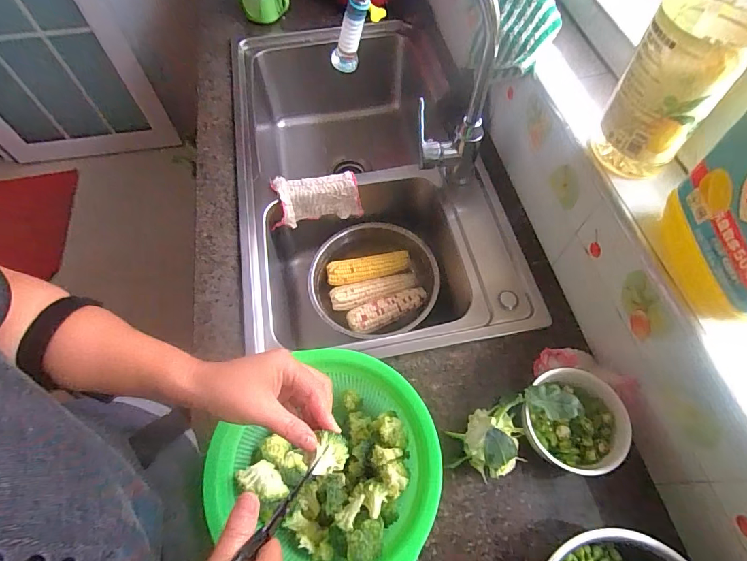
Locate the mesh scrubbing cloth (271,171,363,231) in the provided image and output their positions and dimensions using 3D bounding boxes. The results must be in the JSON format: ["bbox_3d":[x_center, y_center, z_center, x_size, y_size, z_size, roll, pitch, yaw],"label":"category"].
[{"bbox_3d":[-0.099,-0.140,0.708,0.147,0.065,0.065,-6,62,-3],"label":"mesh scrubbing cloth"}]

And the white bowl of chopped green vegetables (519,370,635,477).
[{"bbox_3d":[0.224,0.163,0.461,0.105,0.068,0.108,-1,60,1],"label":"white bowl of chopped green vegetables"}]

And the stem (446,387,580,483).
[{"bbox_3d":[0.152,0.164,0.451,0.134,0.102,0.063,-30,64,-15],"label":"stem"}]

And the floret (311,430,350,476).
[{"bbox_3d":[-0.037,0.148,0.340,0.029,0.023,0.030,-4,60,-1],"label":"floret"}]

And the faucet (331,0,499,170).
[{"bbox_3d":[0.051,-0.310,0.563,0.228,0.287,0.115,4,62,3],"label":"faucet"}]

